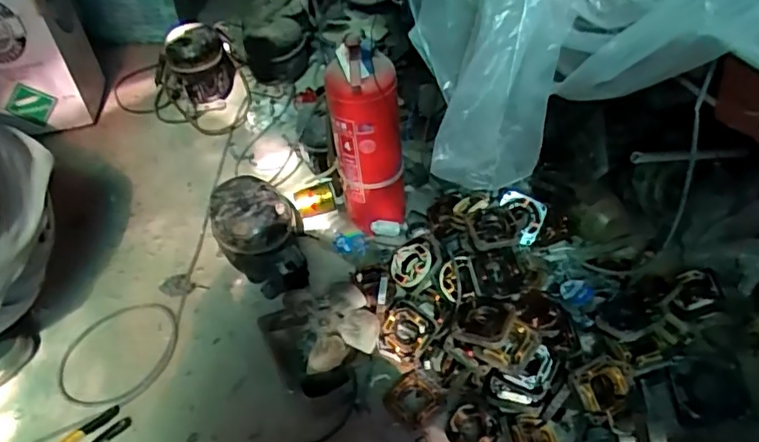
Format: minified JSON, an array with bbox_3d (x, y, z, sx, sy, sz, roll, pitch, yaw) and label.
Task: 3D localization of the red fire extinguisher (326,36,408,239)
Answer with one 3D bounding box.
[{"bbox_3d":[-0.022,-0.142,1.110,0.130,0.397,0.109,-4,44,1],"label":"red fire extinguisher"}]

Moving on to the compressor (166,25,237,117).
[{"bbox_3d":[-0.492,-0.420,1.603,0.186,0.203,0.158,-18,45,-13],"label":"compressor"}]

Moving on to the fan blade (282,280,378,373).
[{"bbox_3d":[-0.079,0.179,1.016,0.134,0.043,0.171,-17,45,-12],"label":"fan blade"}]

